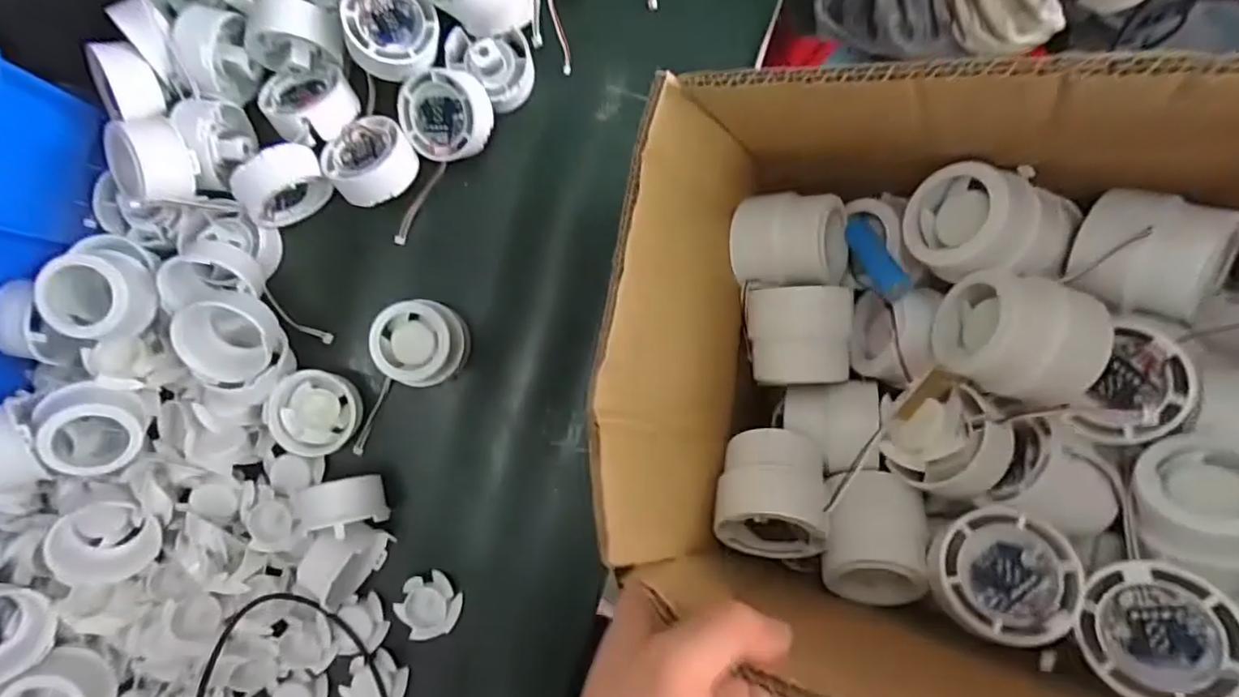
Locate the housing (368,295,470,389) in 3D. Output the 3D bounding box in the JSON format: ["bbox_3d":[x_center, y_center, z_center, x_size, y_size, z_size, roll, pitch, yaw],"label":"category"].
[{"bbox_3d":[-0.126,-0.004,0.402,0.051,0.045,0.053,0,89,-2],"label":"housing"}]

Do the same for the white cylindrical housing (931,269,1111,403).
[{"bbox_3d":[0.179,-0.003,0.280,0.053,0.044,0.050,0,89,-2],"label":"white cylindrical housing"}]

